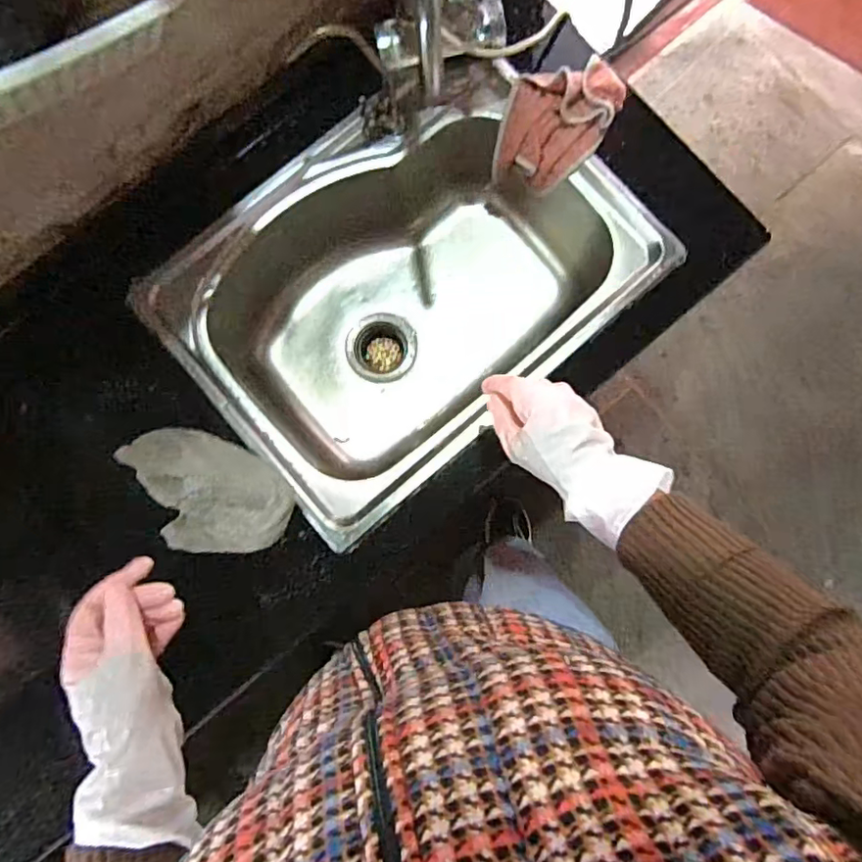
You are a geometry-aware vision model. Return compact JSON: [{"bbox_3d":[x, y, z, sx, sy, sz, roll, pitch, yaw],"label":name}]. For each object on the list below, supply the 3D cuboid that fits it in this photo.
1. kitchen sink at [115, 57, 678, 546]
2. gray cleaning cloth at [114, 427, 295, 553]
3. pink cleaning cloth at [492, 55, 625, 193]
[{"bbox_3d":[-0.029,-0.181,0.841,0.558,0.208,0.408,-40,85,-4],"label":"kitchen sink"},{"bbox_3d":[-0.270,0.075,0.707,0.207,0.038,0.132,22,84,3],"label":"gray cleaning cloth"},{"bbox_3d":[0.162,-0.398,0.773,0.138,0.054,0.168,23,118,12],"label":"pink cleaning cloth"}]

